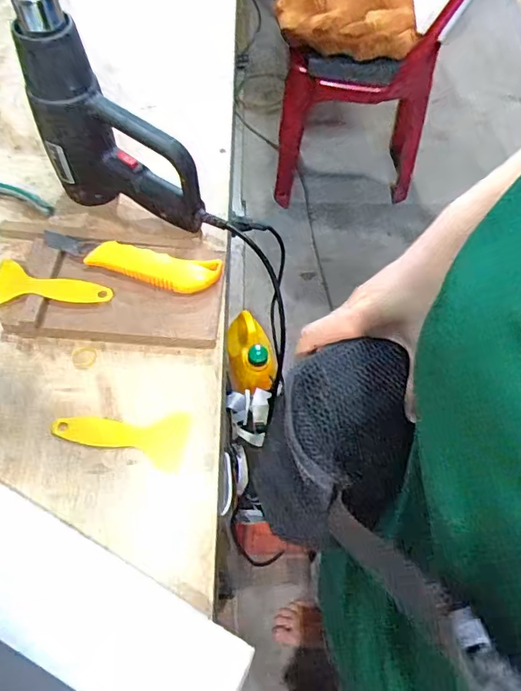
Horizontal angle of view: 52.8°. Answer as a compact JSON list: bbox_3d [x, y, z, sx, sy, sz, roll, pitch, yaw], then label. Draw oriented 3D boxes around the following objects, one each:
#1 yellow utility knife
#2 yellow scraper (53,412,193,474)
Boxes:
[{"bbox_3d":[-0.131,-0.084,0.529,0.179,0.029,0.041,15,61,7],"label":"yellow utility knife"},{"bbox_3d":[-0.122,0.073,0.457,0.115,0.004,0.053,10,60,4],"label":"yellow scraper"}]

